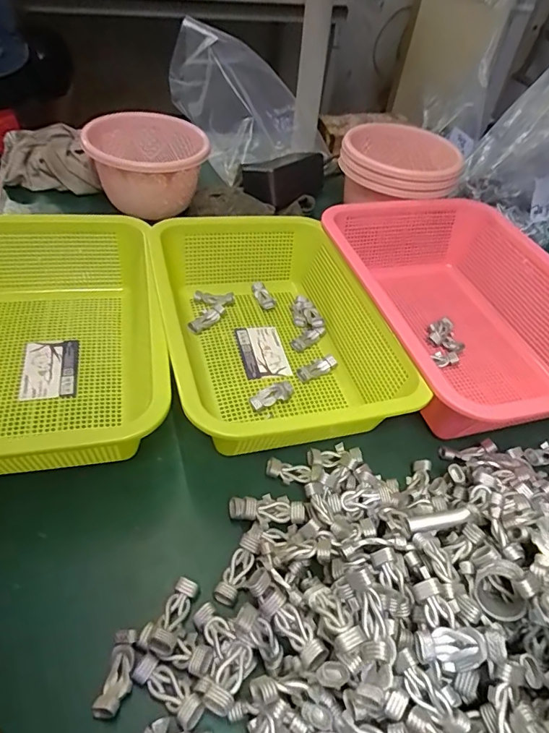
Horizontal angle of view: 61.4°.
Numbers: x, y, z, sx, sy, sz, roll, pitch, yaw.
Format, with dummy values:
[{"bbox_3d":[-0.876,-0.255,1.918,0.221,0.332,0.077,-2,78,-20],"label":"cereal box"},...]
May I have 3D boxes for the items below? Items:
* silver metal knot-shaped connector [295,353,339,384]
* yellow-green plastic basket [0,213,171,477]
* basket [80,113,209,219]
[{"bbox_3d":[0.040,0.001,0.442,0.041,0.009,0.016,-25,54,-26],"label":"silver metal knot-shaped connector"},{"bbox_3d":[-0.197,-0.020,0.380,0.204,0.082,0.262,-7,48,-13],"label":"yellow-green plastic basket"},{"bbox_3d":[-0.156,-0.252,0.585,0.137,0.087,0.133,3,47,-3],"label":"basket"}]

